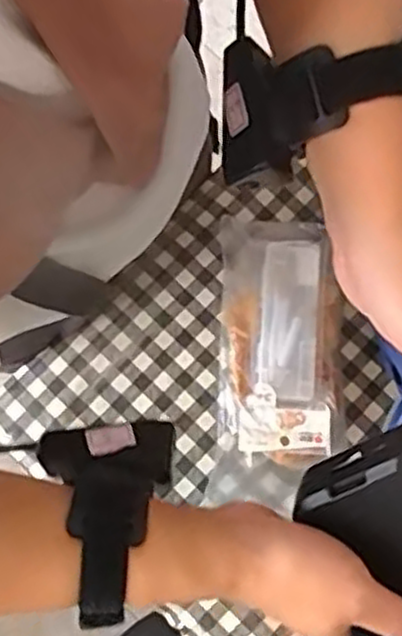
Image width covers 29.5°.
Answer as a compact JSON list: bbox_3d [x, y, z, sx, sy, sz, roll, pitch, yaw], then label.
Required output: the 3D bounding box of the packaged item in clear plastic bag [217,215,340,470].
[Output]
[{"bbox_3d":[0.063,0.016,0.617,0.094,0.038,0.196,2,78,0],"label":"packaged item in clear plastic bag"}]

